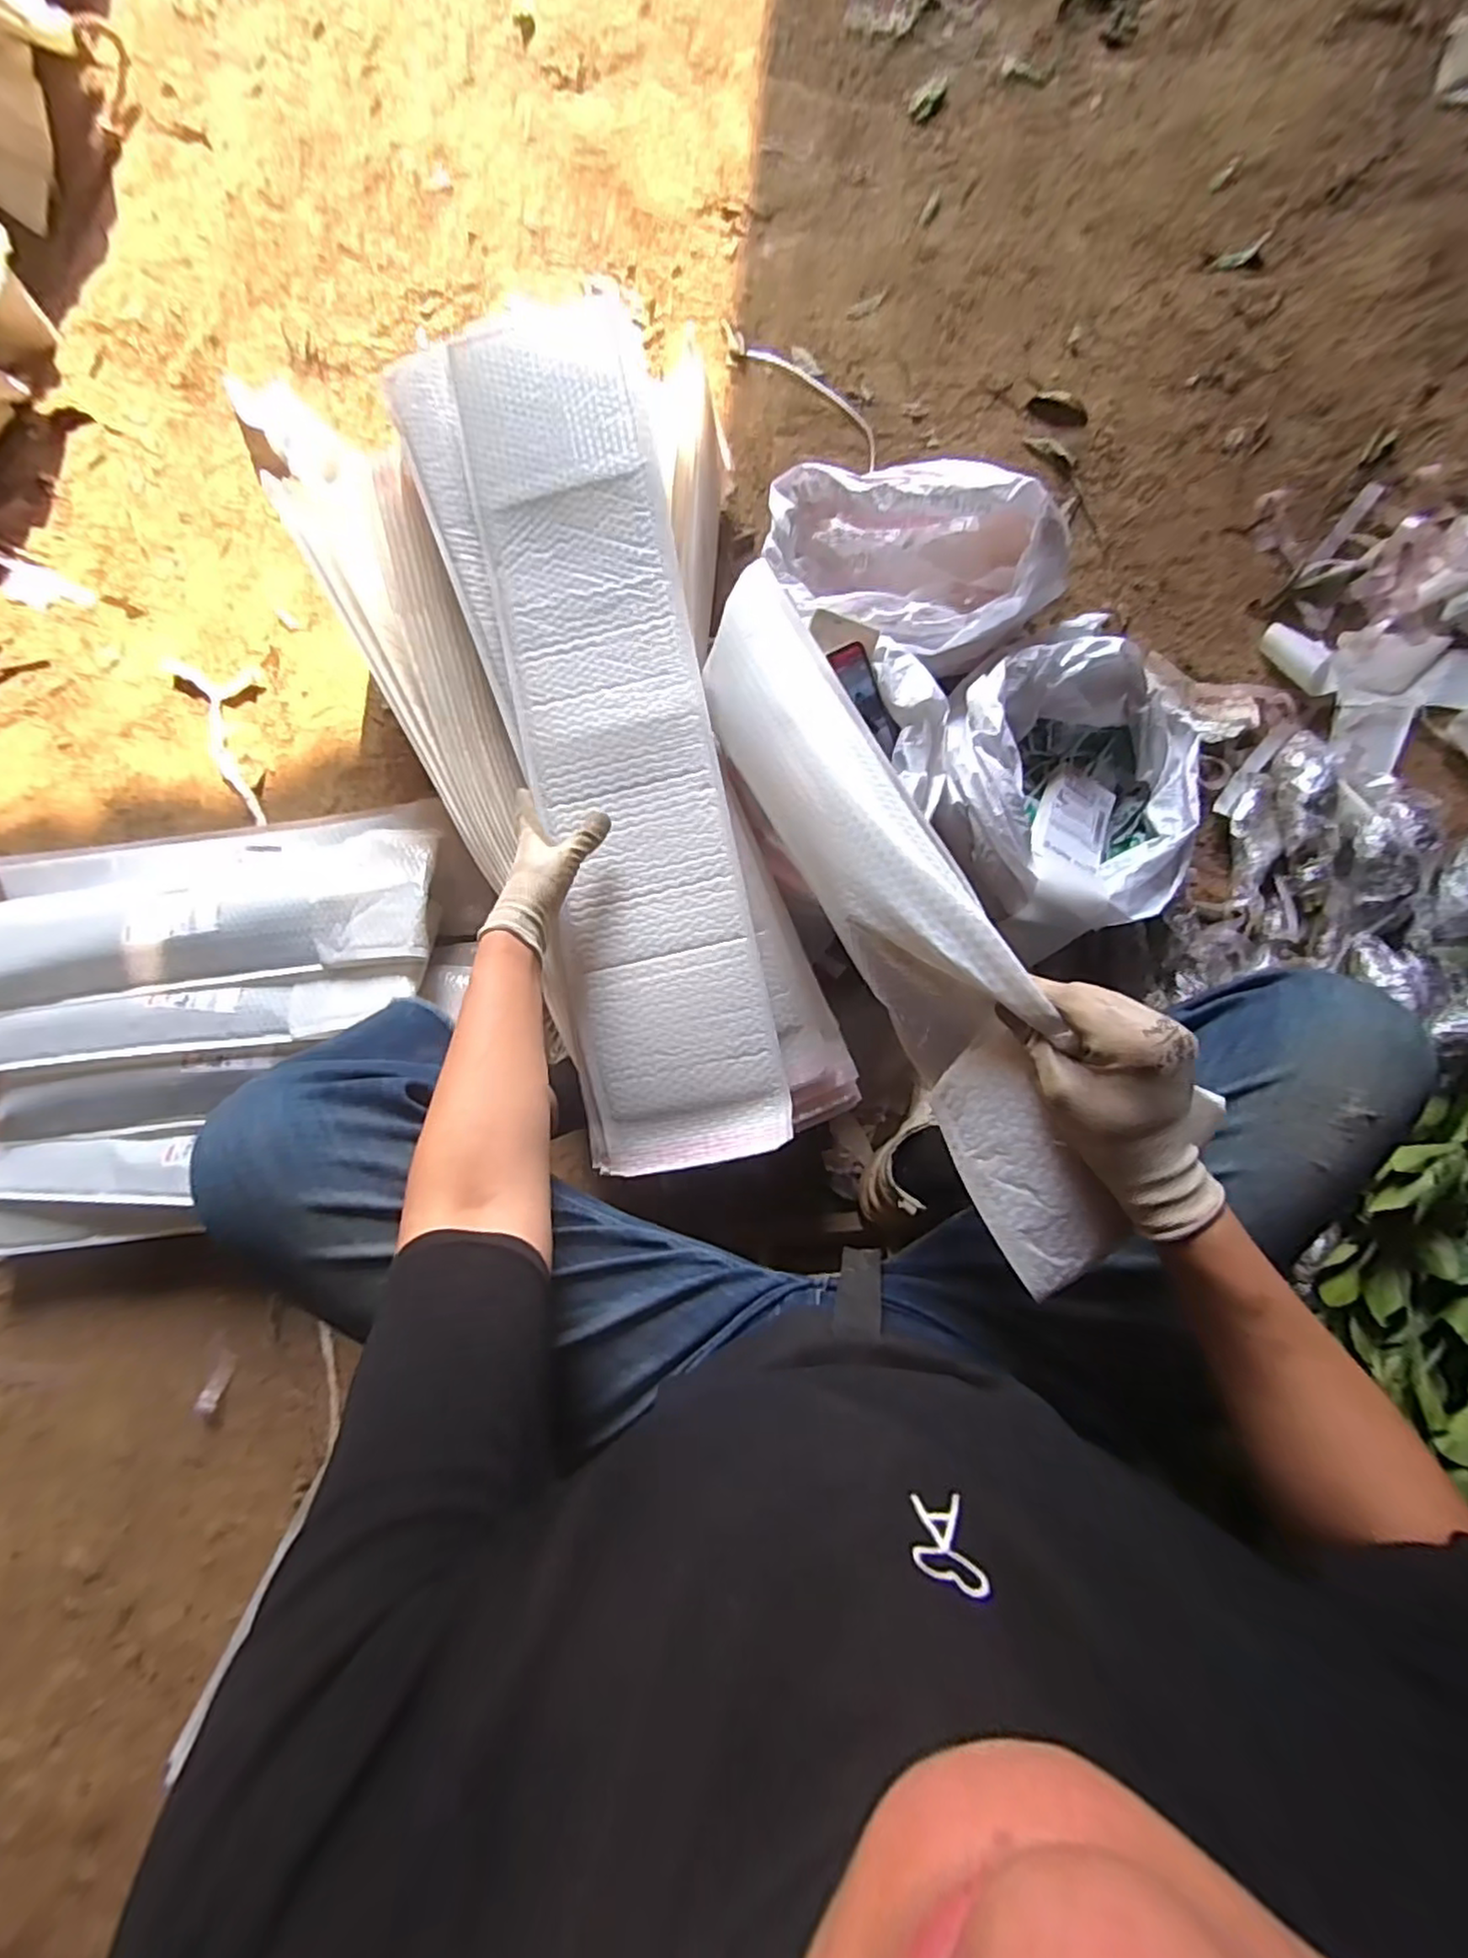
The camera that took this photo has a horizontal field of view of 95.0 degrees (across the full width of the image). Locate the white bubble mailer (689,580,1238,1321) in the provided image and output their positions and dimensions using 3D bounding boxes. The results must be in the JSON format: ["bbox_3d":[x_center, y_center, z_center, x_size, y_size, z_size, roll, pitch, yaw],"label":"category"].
[{"bbox_3d":[0.092,-0.086,0.476,0.088,0.103,0.574,-23,68,1],"label":"white bubble mailer"}]

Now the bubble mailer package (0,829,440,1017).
[{"bbox_3d":[-0.668,-0.076,0.836,0.627,0.029,0.177,-8,73,3],"label":"bubble mailer package"}]

